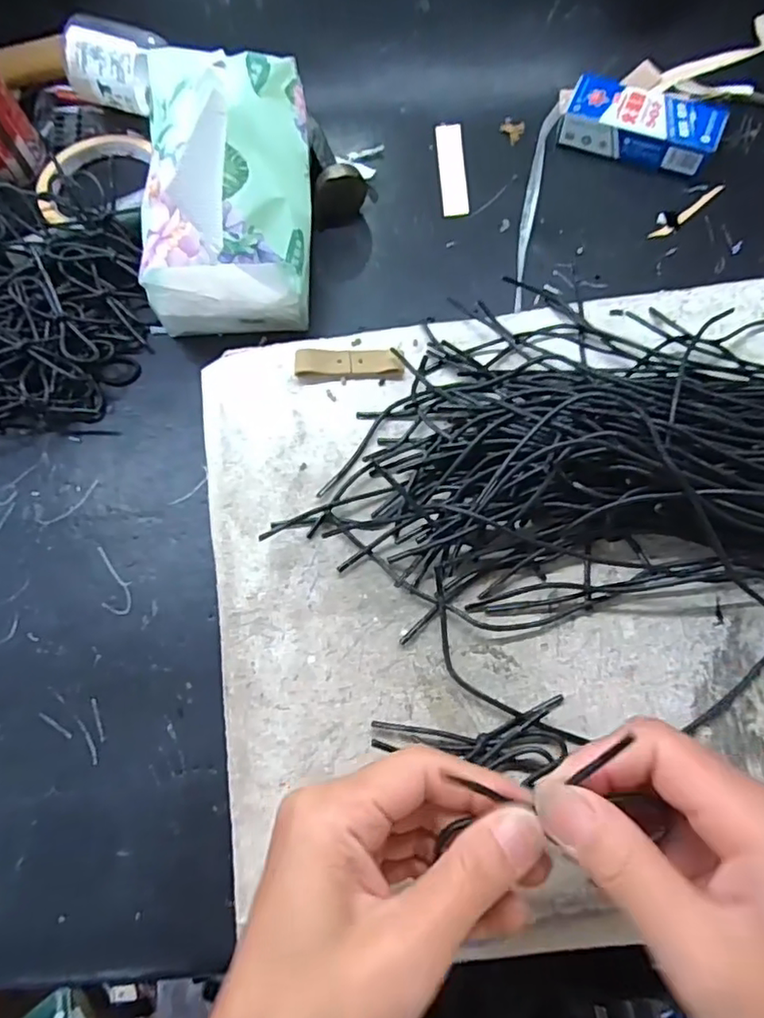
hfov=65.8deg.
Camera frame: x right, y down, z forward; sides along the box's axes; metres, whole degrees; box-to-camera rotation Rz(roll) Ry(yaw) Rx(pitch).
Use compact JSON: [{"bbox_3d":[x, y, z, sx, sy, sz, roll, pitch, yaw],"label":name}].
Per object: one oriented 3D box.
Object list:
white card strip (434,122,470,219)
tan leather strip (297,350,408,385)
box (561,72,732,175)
[{"bbox_3d":[0.051,-0.247,0.427,0.019,0.004,0.087,-2,68,2],"label":"white card strip"},{"bbox_3d":[-0.019,-0.082,0.333,0.059,0.009,0.018,-4,68,2],"label":"tan leather strip"},{"bbox_3d":[0.184,-0.272,0.419,0.101,0.027,0.043,20,71,10],"label":"box"}]

